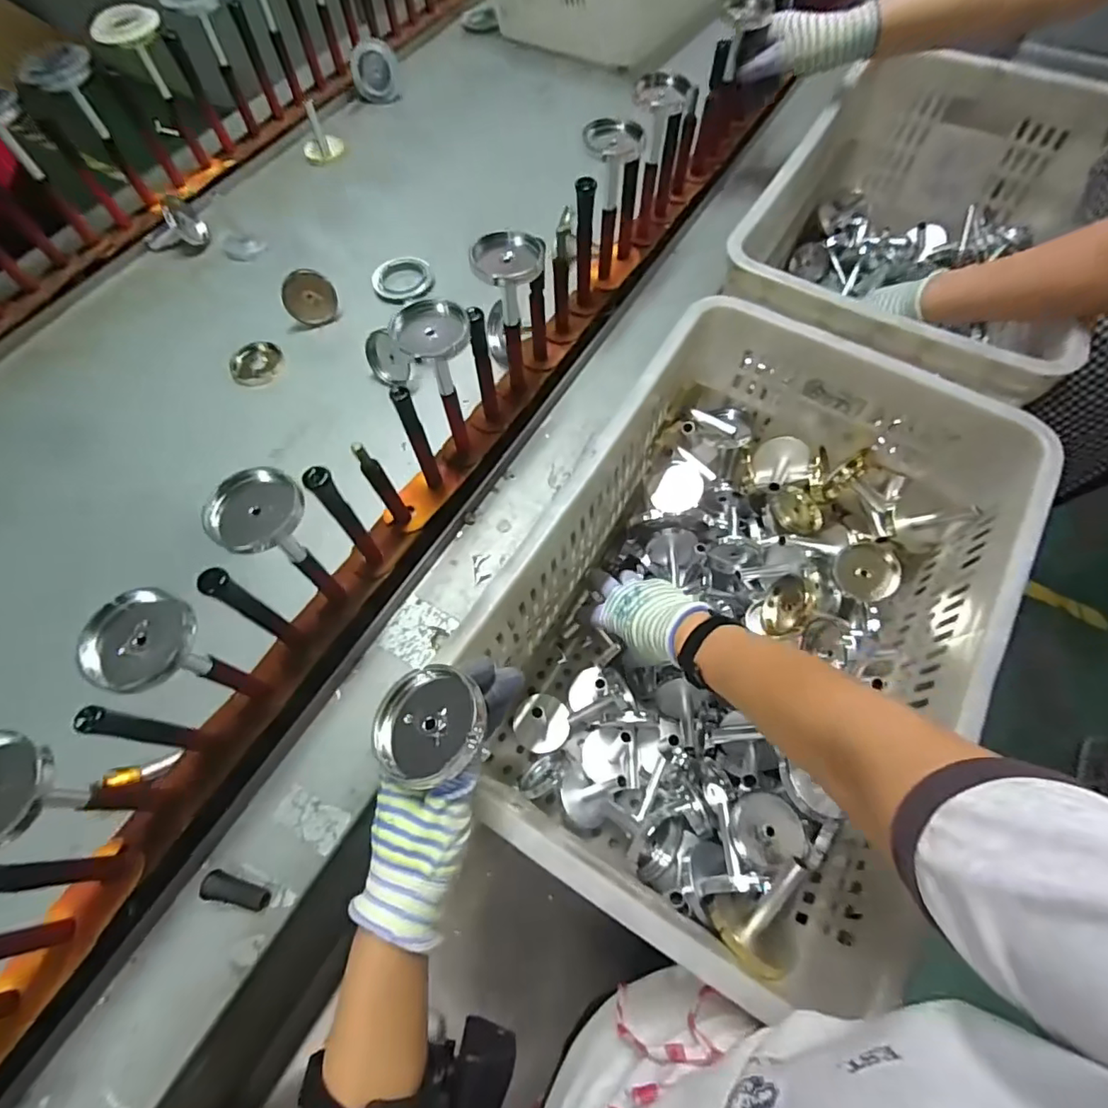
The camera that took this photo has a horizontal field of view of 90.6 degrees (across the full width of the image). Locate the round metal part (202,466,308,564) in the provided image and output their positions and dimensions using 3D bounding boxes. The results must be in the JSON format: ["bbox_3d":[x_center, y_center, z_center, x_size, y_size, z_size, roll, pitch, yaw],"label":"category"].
[{"bbox_3d":[-0.216,-0.029,0.394,0.072,0.017,0.066,-1,64,1],"label":"round metal part"}]

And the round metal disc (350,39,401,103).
[{"bbox_3d":[-0.315,-0.852,0.968,0.079,0.081,0.034,-9,64,-3],"label":"round metal disc"}]

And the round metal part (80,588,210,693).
[{"bbox_3d":[-0.264,0.056,0.354,0.076,0.023,0.065,-17,65,-6],"label":"round metal part"}]

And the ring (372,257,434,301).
[{"bbox_3d":[-0.217,-0.400,0.790,0.085,0.013,0.085,-1,64,1],"label":"ring"}]

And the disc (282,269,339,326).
[{"bbox_3d":[-0.323,-0.340,0.730,0.066,0.065,0.011,12,23,-30],"label":"disc"}]

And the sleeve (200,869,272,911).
[{"bbox_3d":[-0.259,0.276,0.451,0.055,0.018,0.021,7,64,5],"label":"sleeve"}]

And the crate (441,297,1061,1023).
[{"bbox_3d":[0.187,0.051,0.576,0.346,0.290,0.584,29,68,15],"label":"crate"}]

